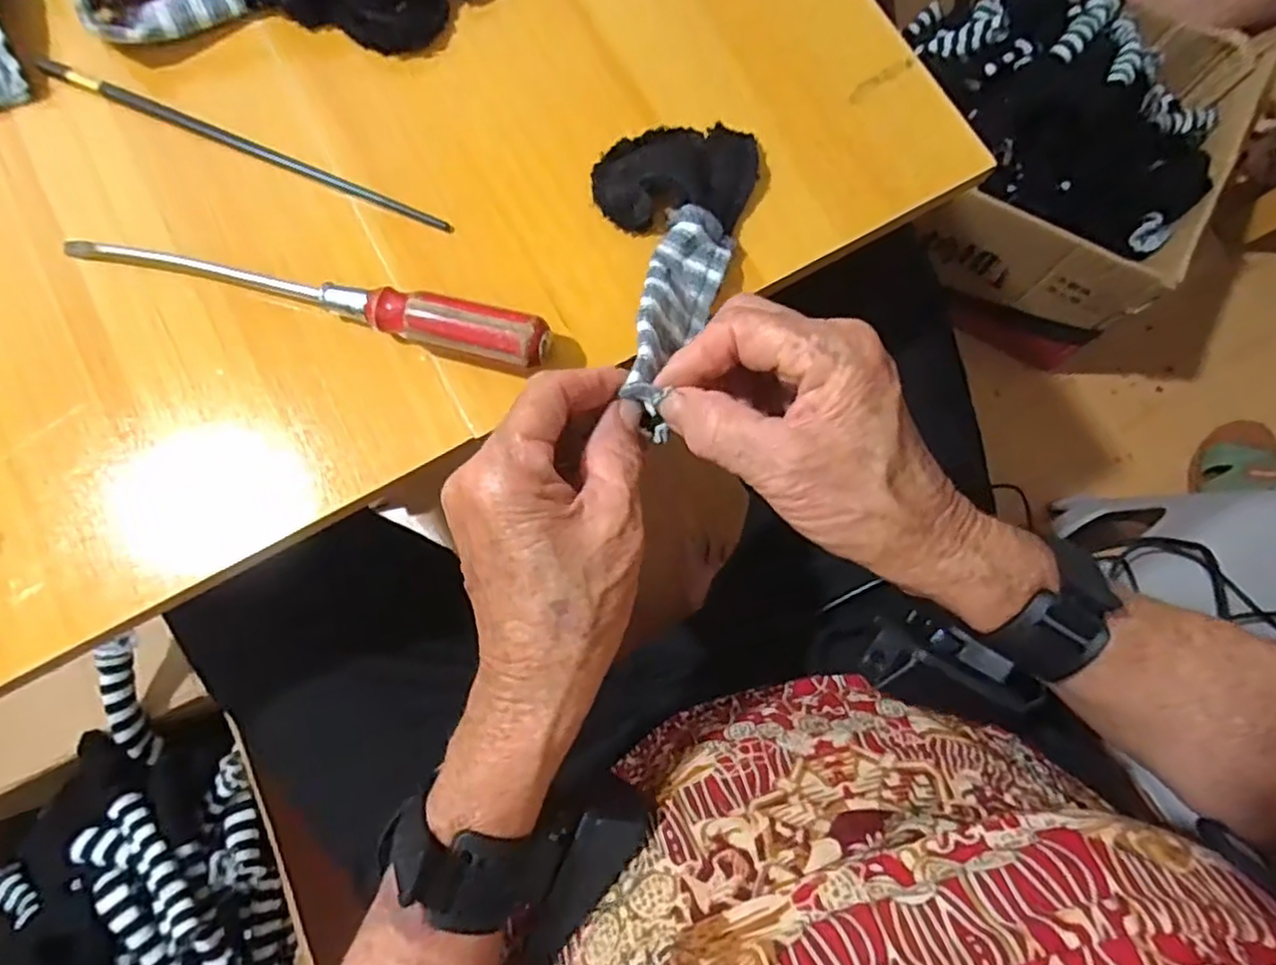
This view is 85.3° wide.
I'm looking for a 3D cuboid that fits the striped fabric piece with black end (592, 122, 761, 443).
[{"bbox_3d":[0.012,-0.099,0.315,0.074,0.026,0.171,6,62,1],"label":"striped fabric piece with black end"}]

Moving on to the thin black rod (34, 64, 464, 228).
[{"bbox_3d":[-0.202,-0.172,0.353,0.233,0.004,0.008,24,78,5],"label":"thin black rod"}]

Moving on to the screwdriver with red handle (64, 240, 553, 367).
[{"bbox_3d":[-0.159,-0.091,0.326,0.244,0.028,0.021,15,78,3],"label":"screwdriver with red handle"}]

